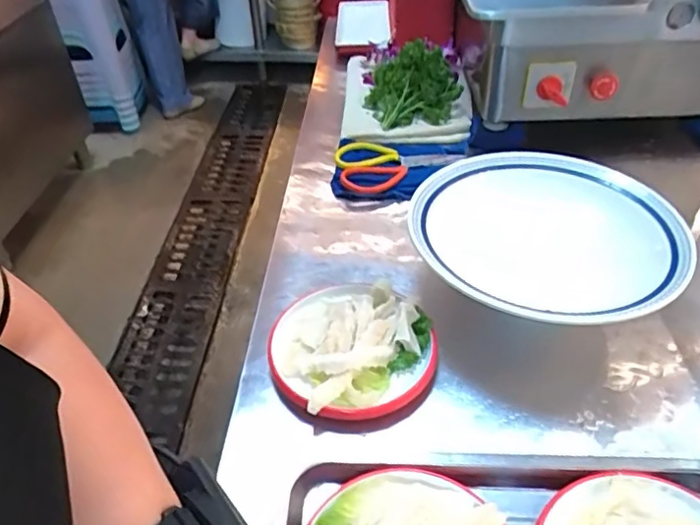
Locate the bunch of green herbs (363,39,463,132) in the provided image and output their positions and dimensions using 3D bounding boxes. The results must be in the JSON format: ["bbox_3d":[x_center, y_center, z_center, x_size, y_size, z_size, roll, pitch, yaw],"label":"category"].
[{"bbox_3d":[0.108,-0.308,0.972,0.153,0.106,0.148,4,42,2],"label":"bunch of green herbs"}]

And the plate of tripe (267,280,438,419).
[{"bbox_3d":[-0.001,0.083,0.593,0.159,0.041,0.170,1,42,-1],"label":"plate of tripe"}]

